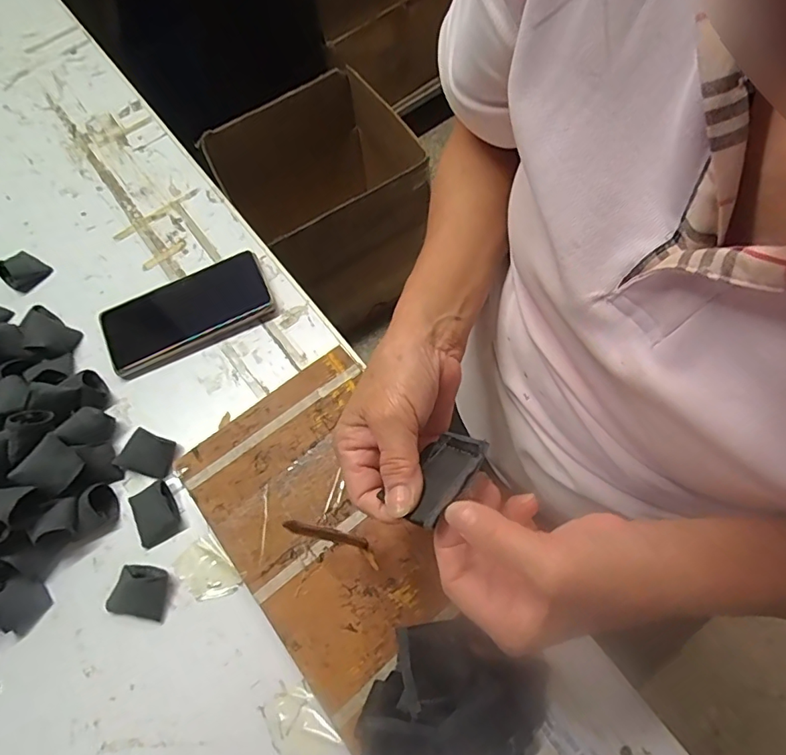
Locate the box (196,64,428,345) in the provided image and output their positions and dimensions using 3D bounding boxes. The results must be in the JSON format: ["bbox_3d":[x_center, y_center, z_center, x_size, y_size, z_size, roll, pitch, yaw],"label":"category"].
[{"bbox_3d":[-0.144,-0.371,1.177,0.352,0.431,0.345,-33,70,-10],"label":"box"}]

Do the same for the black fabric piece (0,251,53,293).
[{"bbox_3d":[-0.383,-0.111,0.511,0.037,0.015,0.037,30,72,14],"label":"black fabric piece"}]

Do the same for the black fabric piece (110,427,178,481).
[{"bbox_3d":[-0.212,0.065,0.429,0.047,0.005,0.035,20,70,7],"label":"black fabric piece"}]

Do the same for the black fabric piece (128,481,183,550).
[{"bbox_3d":[-0.197,0.113,0.410,0.034,0.011,0.045,-27,69,-8],"label":"black fabric piece"}]

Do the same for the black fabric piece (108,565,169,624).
[{"bbox_3d":[-0.199,0.169,0.391,0.040,0.013,0.037,7,68,6],"label":"black fabric piece"}]

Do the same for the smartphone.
[{"bbox_3d":[-0.201,-0.064,0.486,0.159,0.015,0.082,-25,69,-7],"label":"smartphone"}]

